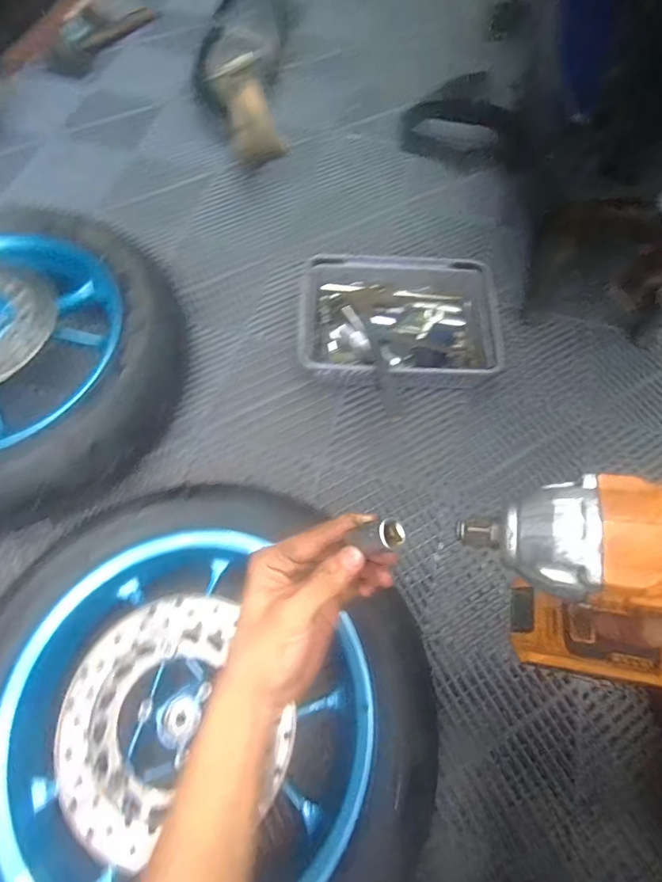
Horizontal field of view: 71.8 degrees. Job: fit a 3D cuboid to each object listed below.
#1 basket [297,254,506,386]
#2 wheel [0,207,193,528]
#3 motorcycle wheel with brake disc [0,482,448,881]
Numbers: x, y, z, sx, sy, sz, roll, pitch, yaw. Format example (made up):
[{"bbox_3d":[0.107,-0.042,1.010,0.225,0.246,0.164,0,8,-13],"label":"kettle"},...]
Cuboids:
[{"bbox_3d":[0.111,-0.197,0.763,0.310,0.091,0.234,2,66,0],"label":"basket"},{"bbox_3d":[-0.450,-0.111,0.674,0.418,0.158,0.443,1,66,-1],"label":"wheel"},{"bbox_3d":[-0.135,0.308,0.497,0.465,0.139,0.492,1,66,-1],"label":"motorcycle wheel with brake disc"}]

